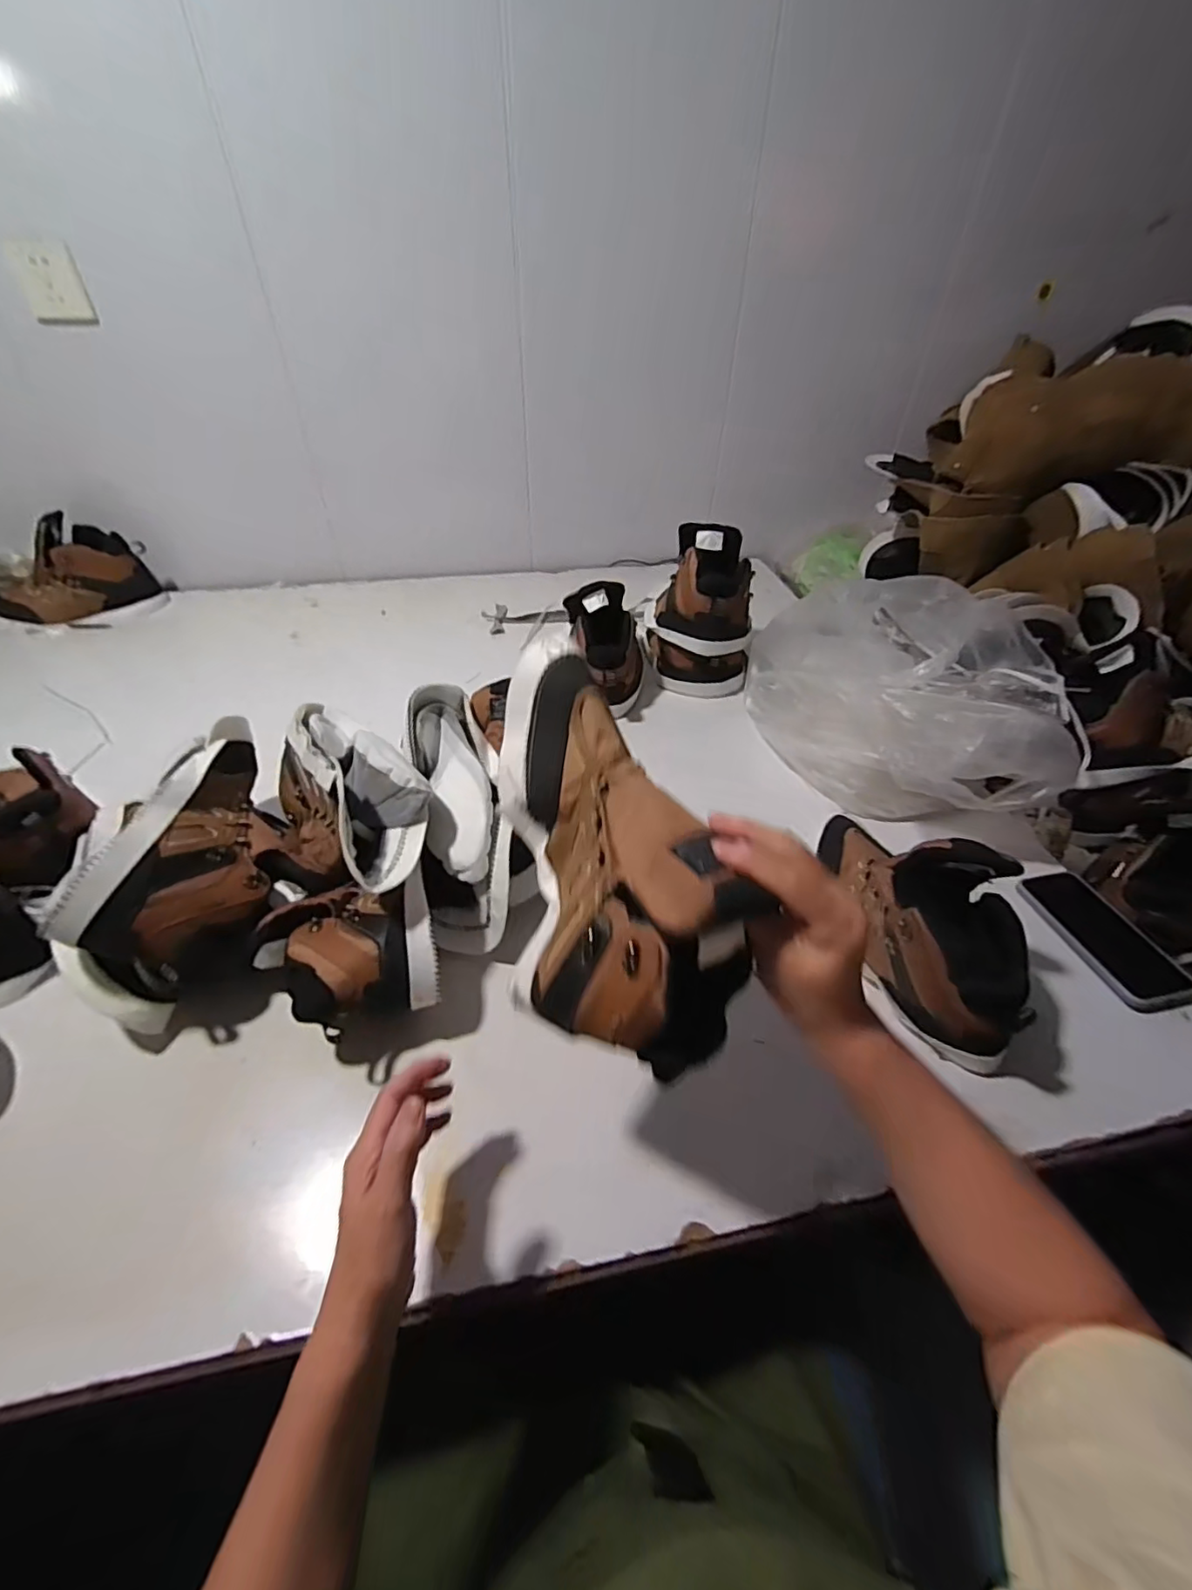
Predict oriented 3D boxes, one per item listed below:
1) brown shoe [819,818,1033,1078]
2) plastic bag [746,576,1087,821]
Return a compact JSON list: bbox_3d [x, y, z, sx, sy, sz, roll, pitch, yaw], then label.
[{"bbox_3d":[0.310,0.097,0.569,0.109,0.160,0.272,0,44,-3],"label":"brown shoe"},{"bbox_3d":[0.393,-0.117,0.765,0.290,0.191,0.376,-4,44,-7],"label":"plastic bag"}]

